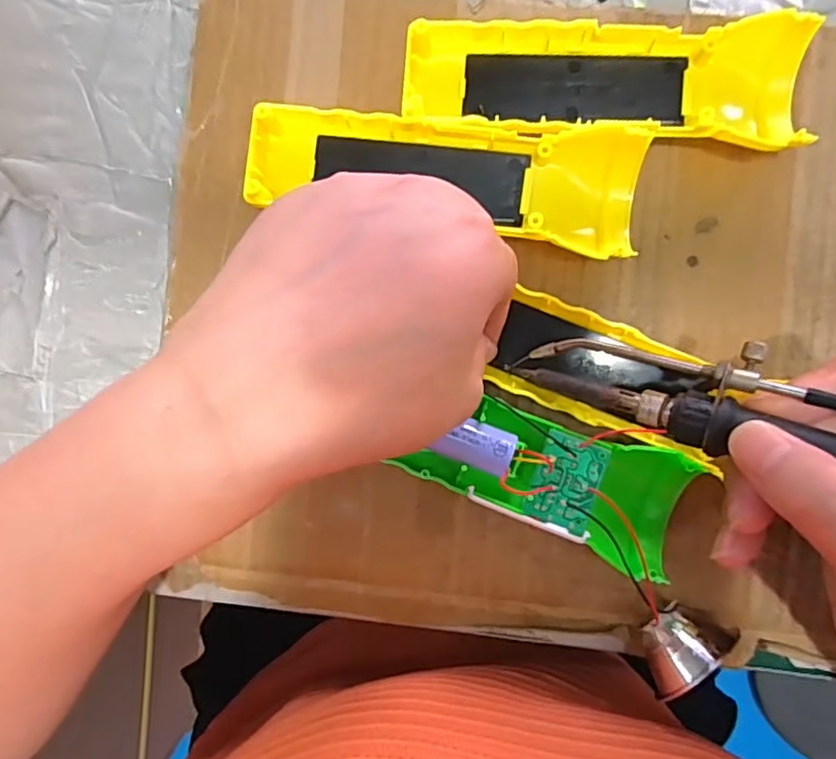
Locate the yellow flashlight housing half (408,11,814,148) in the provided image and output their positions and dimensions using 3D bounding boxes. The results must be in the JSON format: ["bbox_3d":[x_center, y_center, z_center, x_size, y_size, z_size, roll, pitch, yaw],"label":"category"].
[{"bbox_3d":[0.078,-0.125,0.247,0.162,0.029,0.047,6,91,2],"label":"yellow flashlight housing half"}]

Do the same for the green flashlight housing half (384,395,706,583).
[{"bbox_3d":[0.057,0.042,0.242,0.115,0.034,0.047,17,91,-9],"label":"green flashlight housing half"}]

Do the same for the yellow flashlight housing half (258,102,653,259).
[{"bbox_3d":[0.011,-0.083,0.248,0.162,0.026,0.049,6,91,2],"label":"yellow flashlight housing half"}]

